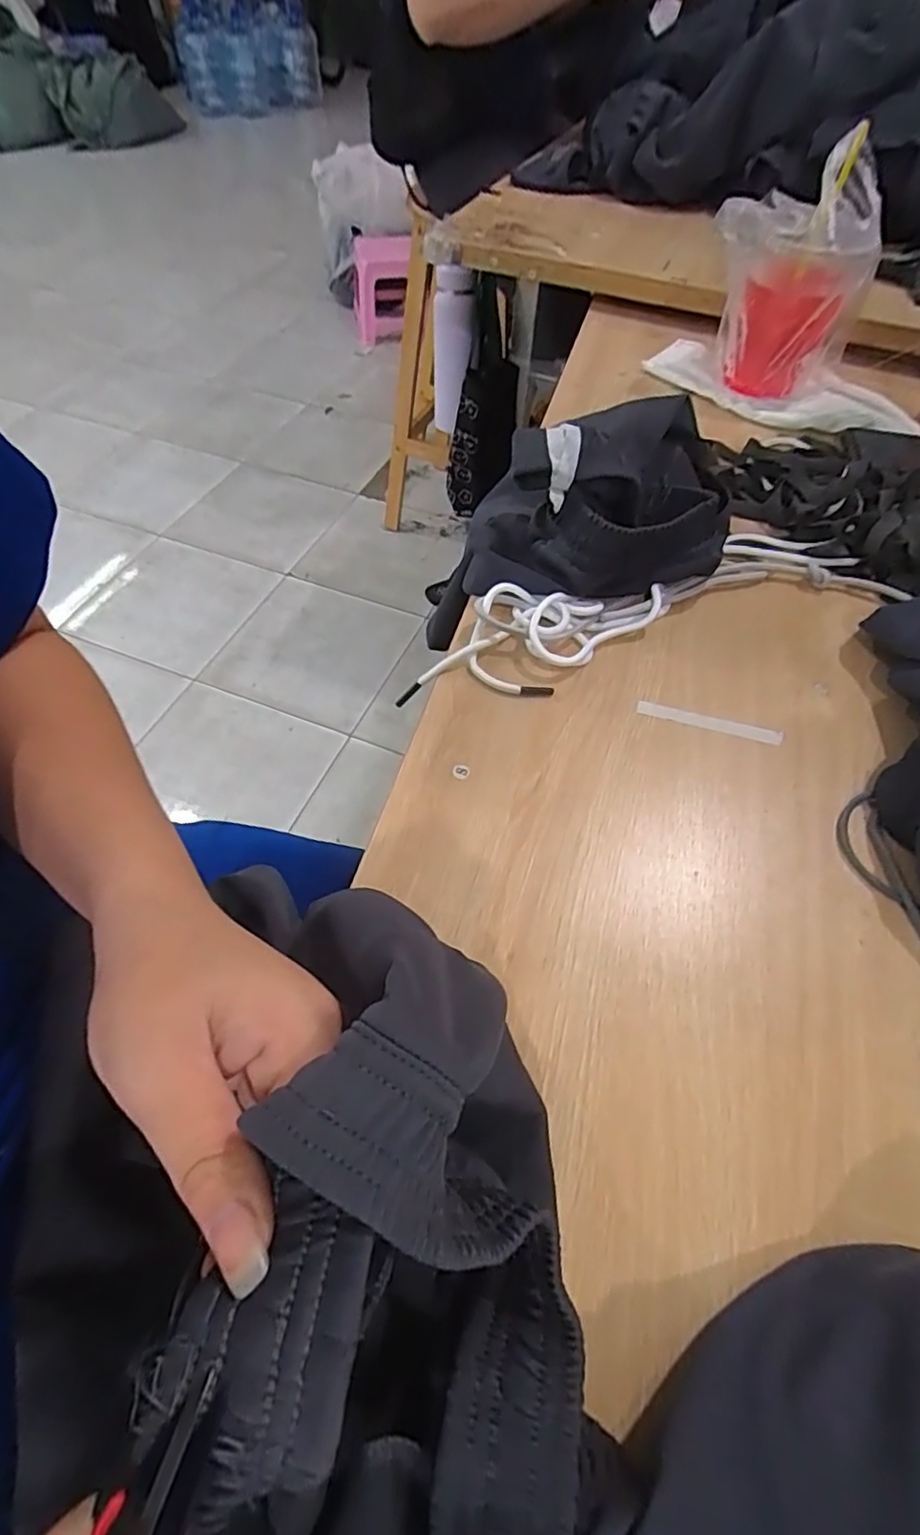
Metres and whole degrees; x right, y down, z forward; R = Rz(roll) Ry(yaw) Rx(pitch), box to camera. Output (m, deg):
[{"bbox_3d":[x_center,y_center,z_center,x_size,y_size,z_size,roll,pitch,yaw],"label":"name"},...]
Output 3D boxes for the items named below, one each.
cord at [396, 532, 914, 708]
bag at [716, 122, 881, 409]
[{"bbox_3d":[0.144,-0.128,0.481,0.388,0.029,0.103,-17,58,-12],"label":"cord"},{"bbox_3d":[0.335,-0.493,0.638,0.147,0.178,0.115,24,58,14],"label":"bag"}]

